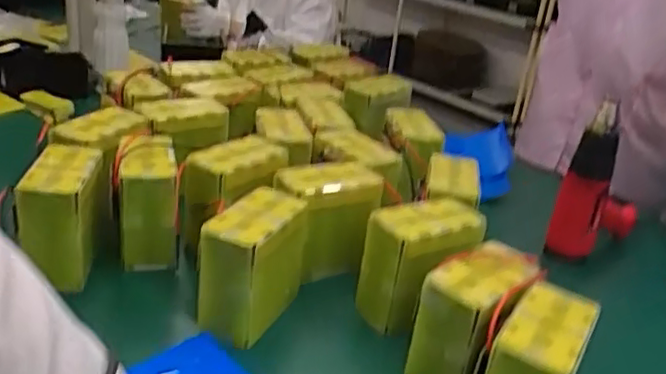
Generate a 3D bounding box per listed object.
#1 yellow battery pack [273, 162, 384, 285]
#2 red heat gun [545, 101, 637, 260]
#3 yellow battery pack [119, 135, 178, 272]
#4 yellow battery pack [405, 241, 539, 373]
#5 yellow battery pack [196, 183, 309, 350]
[{"bbox_3d":[-0.014,0.049,0.942,0.144,0.149,0.088,-5,25,-33],"label":"yellow battery pack"},{"bbox_3d":[0.458,-0.013,1.087,0.083,0.272,0.238,26,31,33],"label":"red heat gun"},{"bbox_3d":[-0.258,0.027,0.909,0.078,0.142,0.131,0,26,-16],"label":"yellow battery pack"},{"bbox_3d":[0.157,0.154,0.751,0.089,0.136,0.139,23,29,29],"label":"yellow battery pack"},{"bbox_3d":[-0.100,0.103,0.823,0.078,0.153,0.146,15,26,16],"label":"yellow battery pack"}]

